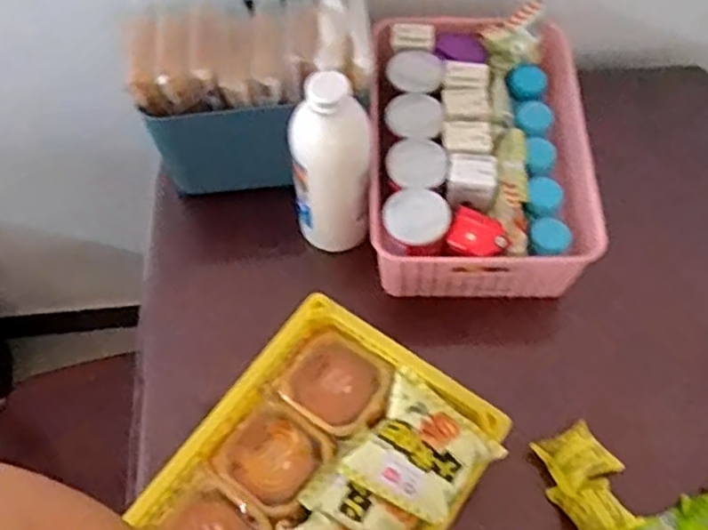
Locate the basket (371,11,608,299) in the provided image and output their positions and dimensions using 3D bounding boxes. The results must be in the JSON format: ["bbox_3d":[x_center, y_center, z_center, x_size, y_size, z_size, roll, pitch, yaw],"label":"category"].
[{"bbox_3d":[0.138,-0.136,0.811,0.236,0.106,0.333,1,63,0],"label":"basket"}]

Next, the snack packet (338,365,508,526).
[{"bbox_3d":[0.062,0.158,0.603,0.105,0.061,0.111,31,67,15],"label":"snack packet"}]

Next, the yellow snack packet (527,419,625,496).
[{"bbox_3d":[0.219,0.187,0.681,0.064,0.024,0.057,-26,66,-13],"label":"yellow snack packet"}]

